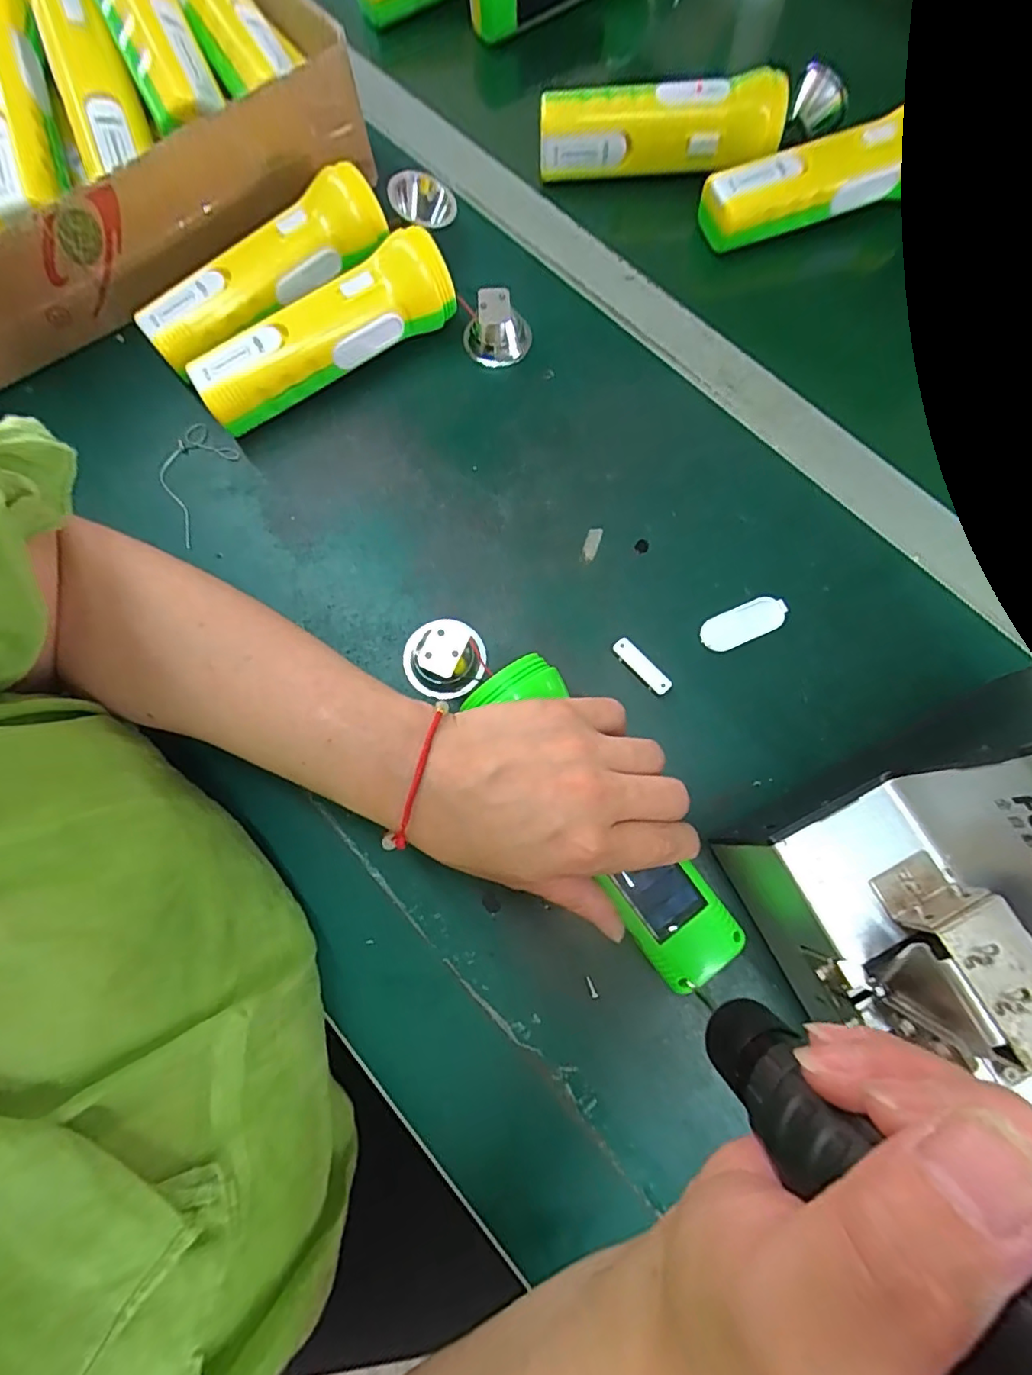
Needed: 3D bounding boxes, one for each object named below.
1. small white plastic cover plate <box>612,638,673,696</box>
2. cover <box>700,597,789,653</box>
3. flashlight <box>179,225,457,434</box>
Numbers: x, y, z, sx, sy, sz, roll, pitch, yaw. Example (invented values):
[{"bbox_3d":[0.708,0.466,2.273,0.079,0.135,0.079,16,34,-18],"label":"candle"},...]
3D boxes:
[{"bbox_3d":[0.070,-0.012,0.310,0.011,0.006,0.038,-42,78,-10],"label":"small white plastic cover plate"},{"bbox_3d":[0.131,-0.037,0.318,0.052,0.004,0.021,-23,75,-5],"label":"cover"},{"bbox_3d":[-0.121,-0.221,0.353,0.170,0.047,0.046,-31,76,-7],"label":"flashlight"}]

